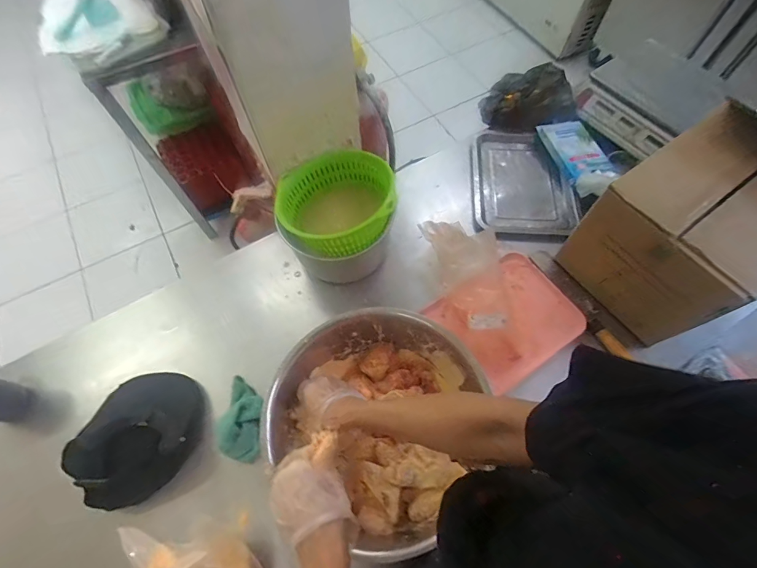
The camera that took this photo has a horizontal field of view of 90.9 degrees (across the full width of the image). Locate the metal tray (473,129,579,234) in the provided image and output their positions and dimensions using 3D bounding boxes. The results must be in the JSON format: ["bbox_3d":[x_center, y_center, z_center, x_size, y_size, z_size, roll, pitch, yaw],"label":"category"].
[{"bbox_3d":[0.340,-0.254,0.905,0.215,0.049,0.306,2,65,2],"label":"metal tray"}]

